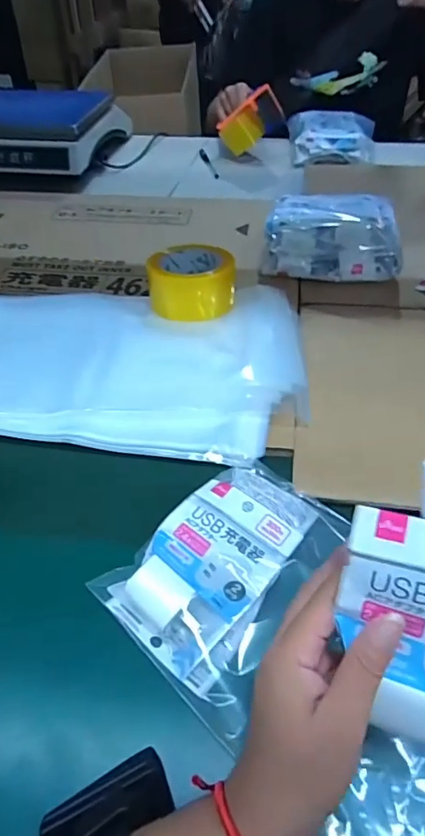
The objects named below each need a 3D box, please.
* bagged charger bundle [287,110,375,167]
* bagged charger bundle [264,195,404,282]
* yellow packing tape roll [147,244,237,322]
[{"bbox_3d":[0.250,-0.586,1.022,0.170,0.067,0.152,3,45,4],"label":"bagged charger bundle"},{"bbox_3d":[0.170,-0.255,0.692,0.180,0.069,0.132,9,46,9],"label":"bagged charger bundle"},{"bbox_3d":[-0.025,-0.178,0.621,0.105,0.061,0.112,-1,45,1],"label":"yellow packing tape roll"}]

